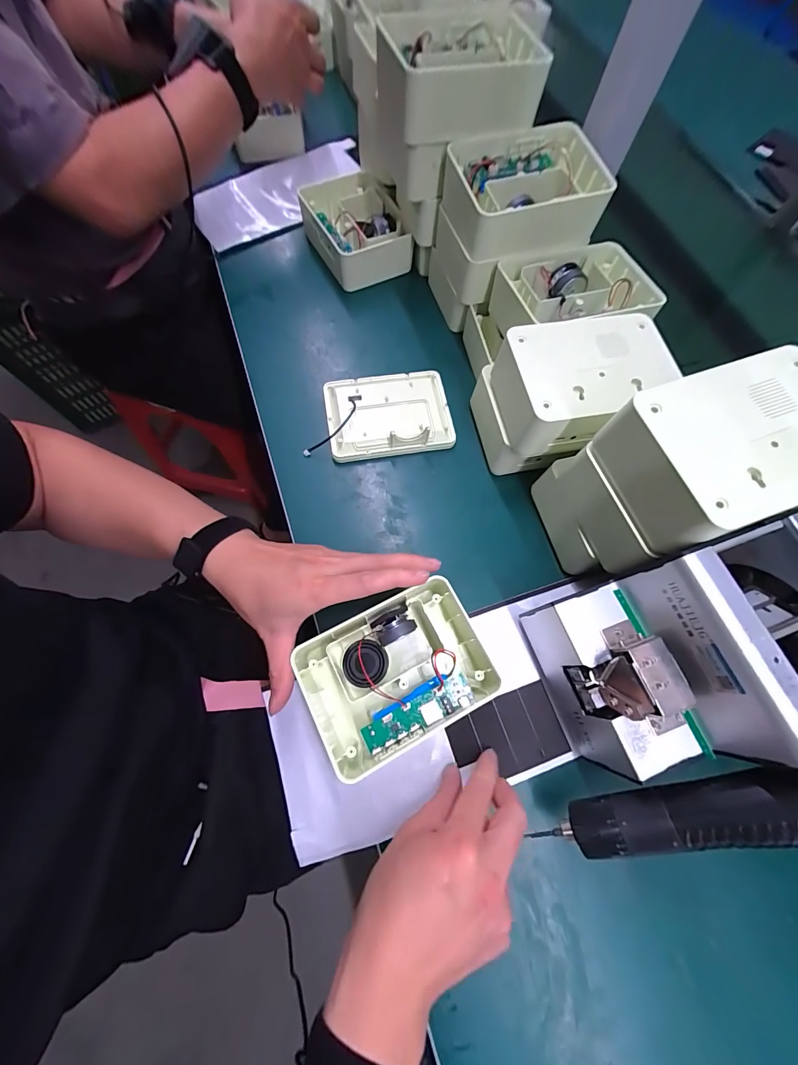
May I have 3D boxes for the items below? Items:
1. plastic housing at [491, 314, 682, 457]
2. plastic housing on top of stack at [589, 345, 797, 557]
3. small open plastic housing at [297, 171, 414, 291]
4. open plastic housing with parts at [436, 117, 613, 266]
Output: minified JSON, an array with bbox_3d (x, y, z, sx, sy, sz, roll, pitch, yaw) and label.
[{"bbox_3d":[0.167,-0.136,0.344,0.138,0.053,0.104,-12,71,-7],"label":"plastic housing"},{"bbox_3d":[0.229,-0.055,0.260,0.141,0.056,0.100,-18,71,-9],"label":"plastic housing on top of stack"},{"bbox_3d":[-0.060,-0.400,0.494,0.109,0.056,0.149,-18,71,-9],"label":"small open plastic housing"},{"bbox_3d":[0.124,-0.347,0.382,0.145,0.053,0.116,-8,70,-6],"label":"open plastic housing with parts"}]

